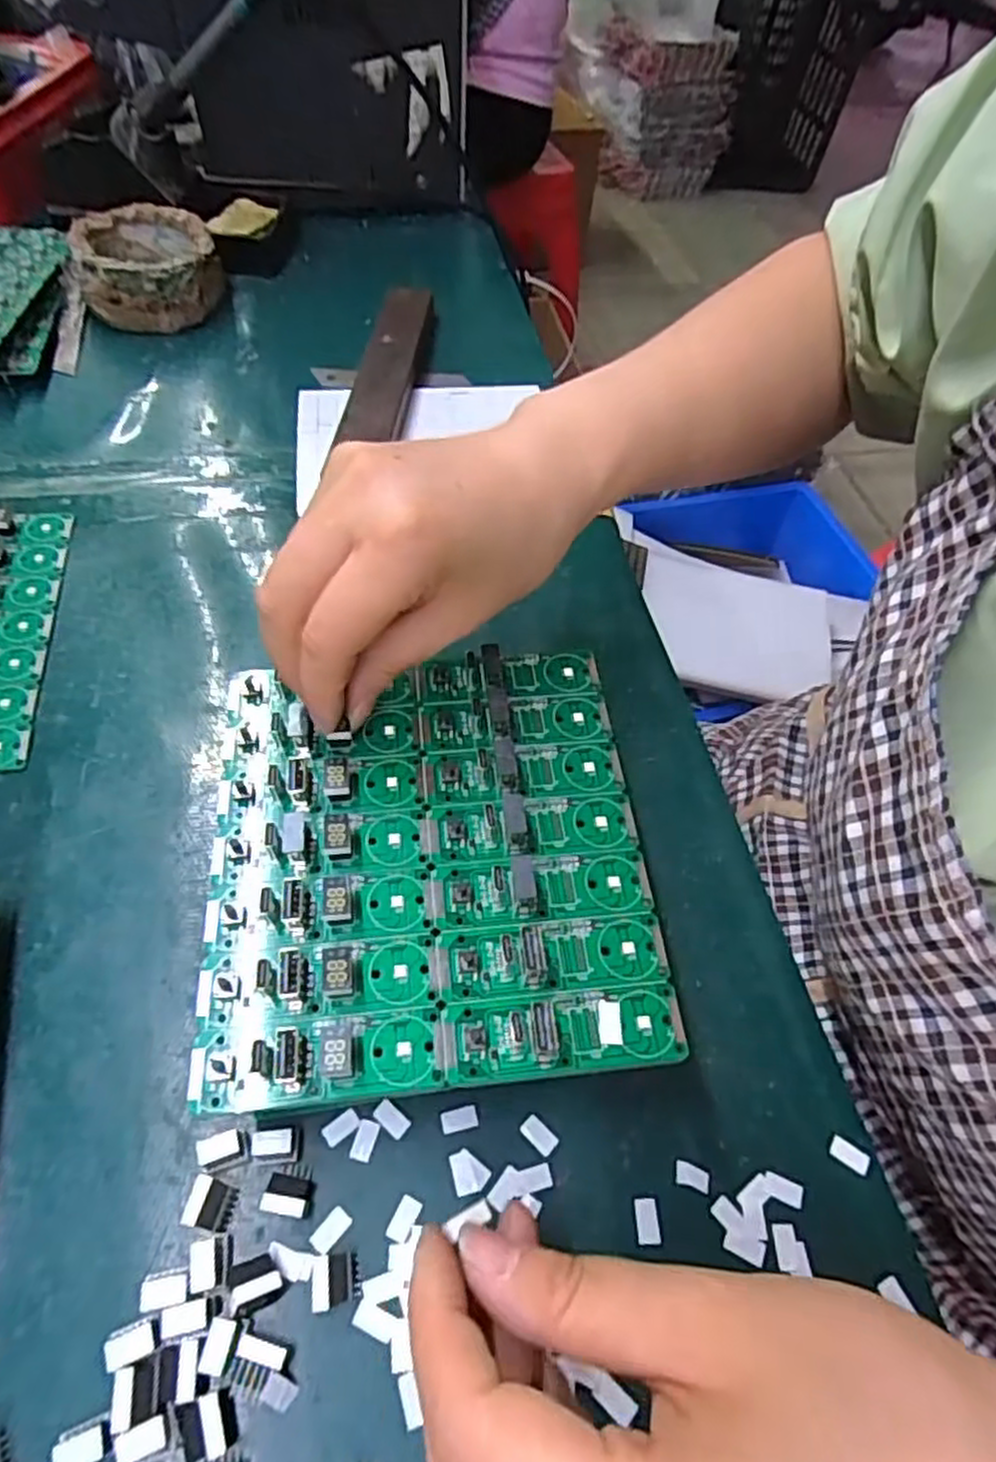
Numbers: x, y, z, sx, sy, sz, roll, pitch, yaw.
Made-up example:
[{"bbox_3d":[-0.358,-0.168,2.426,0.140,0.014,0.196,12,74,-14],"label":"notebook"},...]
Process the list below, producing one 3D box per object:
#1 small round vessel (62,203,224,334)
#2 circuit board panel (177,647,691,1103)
[{"bbox_3d":[-0.223,-0.296,0.484,0.082,0.044,0.082,3,55,-4],"label":"small round vessel"},{"bbox_3d":[-0.023,0.035,0.246,0.135,0.009,0.146,-3,56,-8],"label":"circuit board panel"}]

